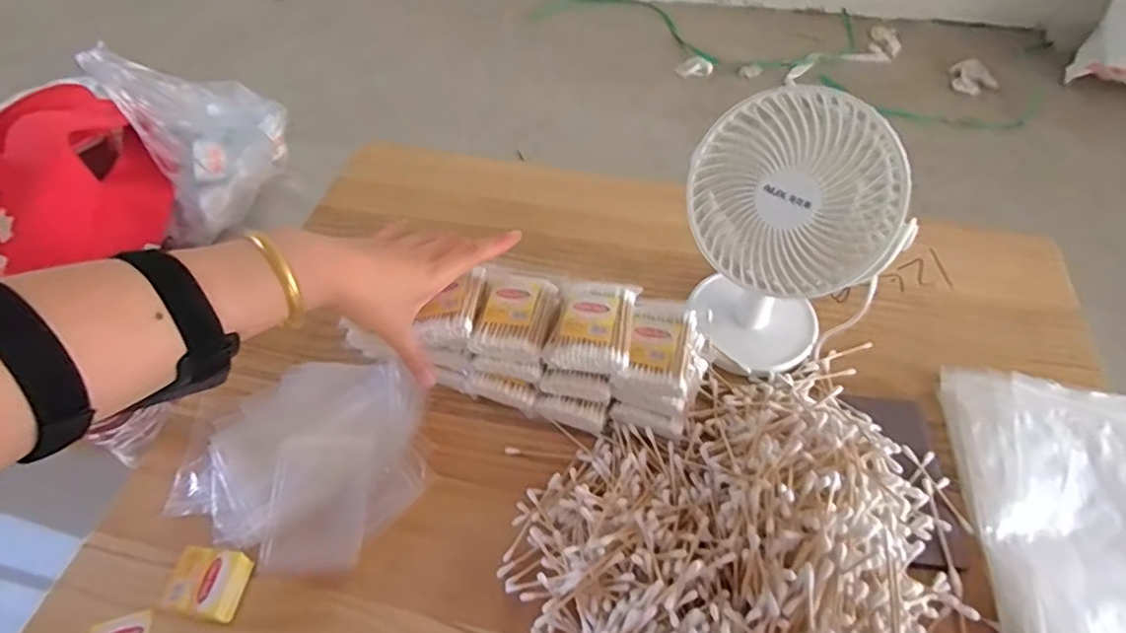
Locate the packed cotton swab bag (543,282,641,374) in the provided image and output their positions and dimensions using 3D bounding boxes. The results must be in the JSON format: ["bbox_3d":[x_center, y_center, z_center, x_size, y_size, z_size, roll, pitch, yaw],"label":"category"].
[{"bbox_3d":[0.023,0.008,0.447,0.062,0.016,0.075,8,54,7],"label":"packed cotton swab bag"}]

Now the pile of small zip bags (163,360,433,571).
[{"bbox_3d":[-0.196,0.109,0.461,0.169,0.016,0.177,0,53,1],"label":"pile of small zip bags"}]

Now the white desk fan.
[{"bbox_3d":[0.161,-0.049,0.441,0.151,0.218,0.086,21,56,16],"label":"white desk fan"}]

